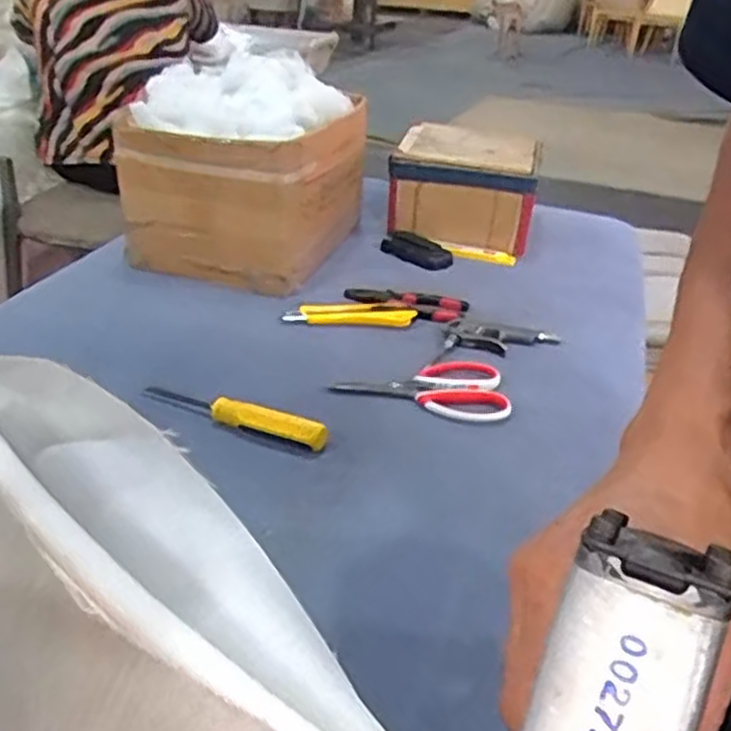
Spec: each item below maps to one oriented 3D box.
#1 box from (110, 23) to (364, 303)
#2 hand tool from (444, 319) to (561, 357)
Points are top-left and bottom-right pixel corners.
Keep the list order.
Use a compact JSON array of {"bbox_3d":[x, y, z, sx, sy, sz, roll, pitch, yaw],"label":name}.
[{"bbox_3d":[-0.160,-0.254,1.039,0.255,0.251,0.267,11,30,13],"label":"box"},{"bbox_3d":[0.162,-0.030,0.918,0.133,0.016,0.062,7,31,5],"label":"hand tool"}]

